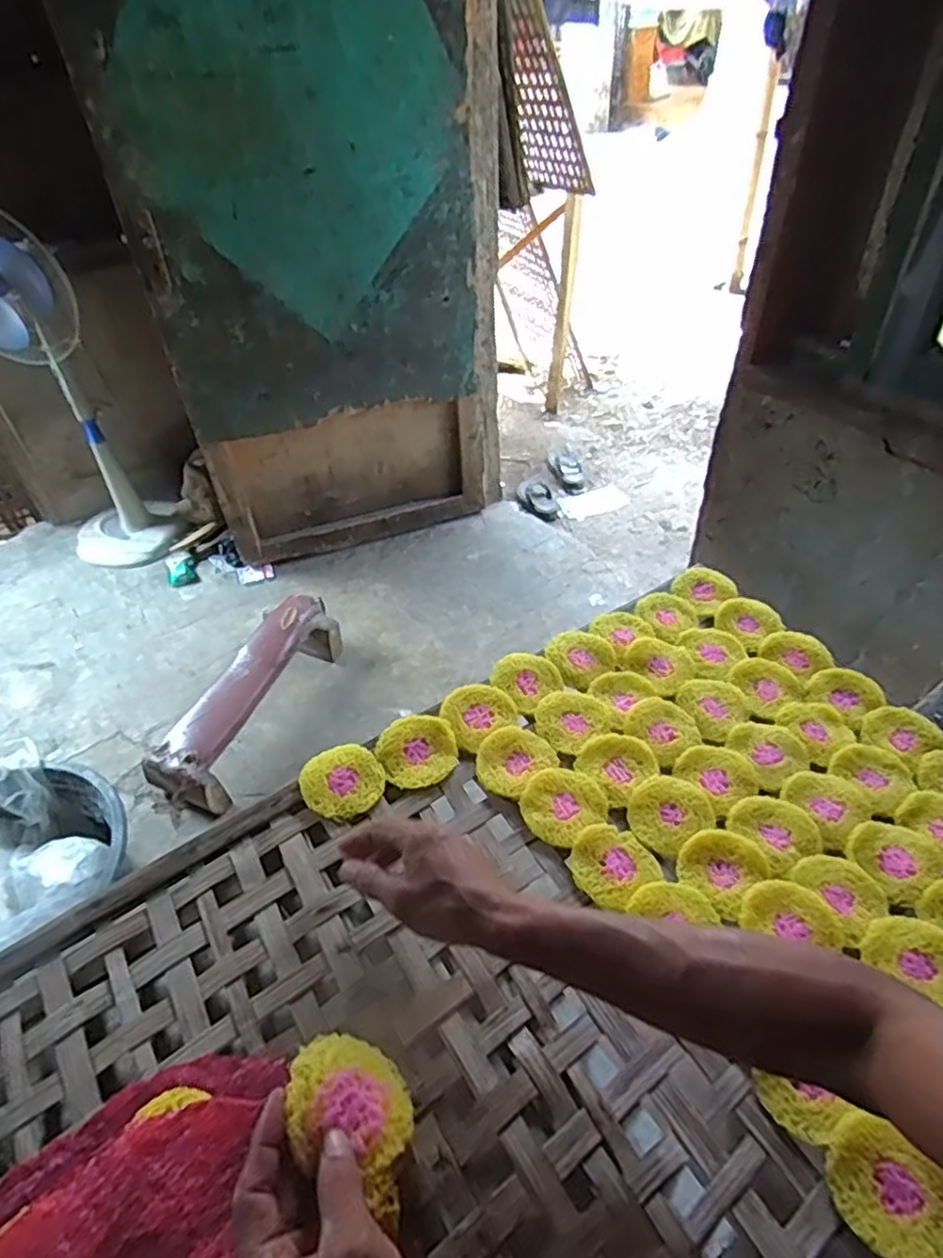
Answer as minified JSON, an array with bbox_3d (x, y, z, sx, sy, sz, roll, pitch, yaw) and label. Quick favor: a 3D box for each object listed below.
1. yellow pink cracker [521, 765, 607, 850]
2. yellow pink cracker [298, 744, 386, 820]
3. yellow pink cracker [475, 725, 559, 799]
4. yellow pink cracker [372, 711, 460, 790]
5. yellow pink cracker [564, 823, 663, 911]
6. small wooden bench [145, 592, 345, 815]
[{"bbox_3d":[0.084,0.161,0.659,0.075,0.009,0.070,-30,52,-25],"label":"yellow pink cracker"},{"bbox_3d":[-0.123,0.143,0.671,0.074,0.017,0.072,-1,45,1],"label":"yellow pink cracker"},{"bbox_3d":[0.042,0.125,0.693,0.079,0.010,0.064,-34,54,-28],"label":"yellow pink cracker"},{"bbox_3d":[-0.053,0.119,0.701,0.078,0.015,0.077,-1,45,1],"label":"yellow pink cracker"},{"bbox_3d":[0.123,0.203,0.616,0.071,0.008,0.071,-26,50,-22],"label":"yellow pink cracker"},{"bbox_3d":[-0.565,0.163,1.829,0.187,0.175,0.619,14,47,17],"label":"small wooden bench"}]

